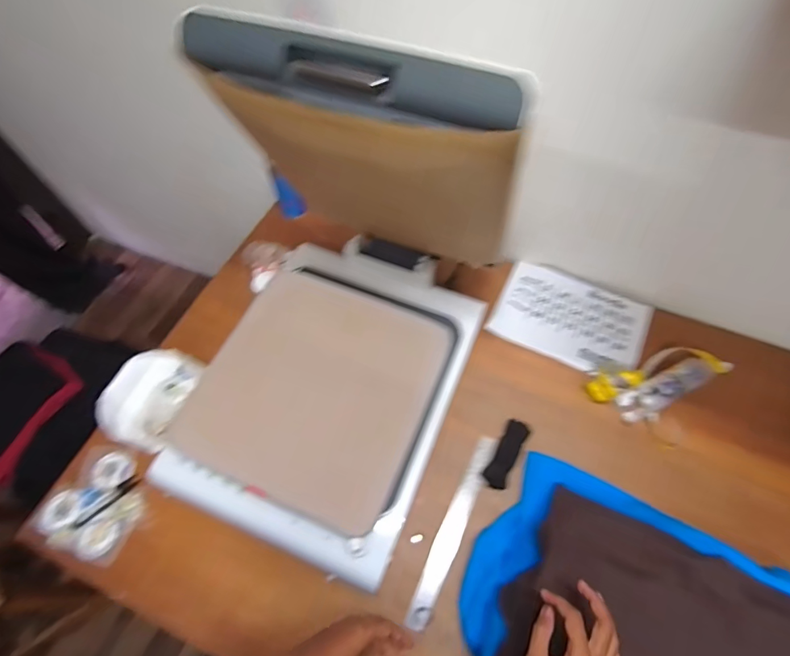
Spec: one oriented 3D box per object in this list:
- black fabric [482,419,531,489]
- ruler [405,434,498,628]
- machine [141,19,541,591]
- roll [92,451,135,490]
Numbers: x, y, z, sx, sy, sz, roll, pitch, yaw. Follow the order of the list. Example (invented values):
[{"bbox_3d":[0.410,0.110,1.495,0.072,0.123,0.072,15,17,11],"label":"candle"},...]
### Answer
[{"bbox_3d":[0.203,0.226,0.768,0.040,0.020,0.126,27,65,14],"label":"black fabric"},{"bbox_3d":[0.102,0.333,0.723,0.039,0.005,0.325,23,64,12],"label":"ruler"},{"bbox_3d":[-0.109,-0.016,0.579,0.421,0.476,0.555,21,64,11],"label":"machine"},{"bbox_3d":[-0.520,0.261,0.780,0.065,0.012,0.065,0,62,0],"label":"roll"}]

